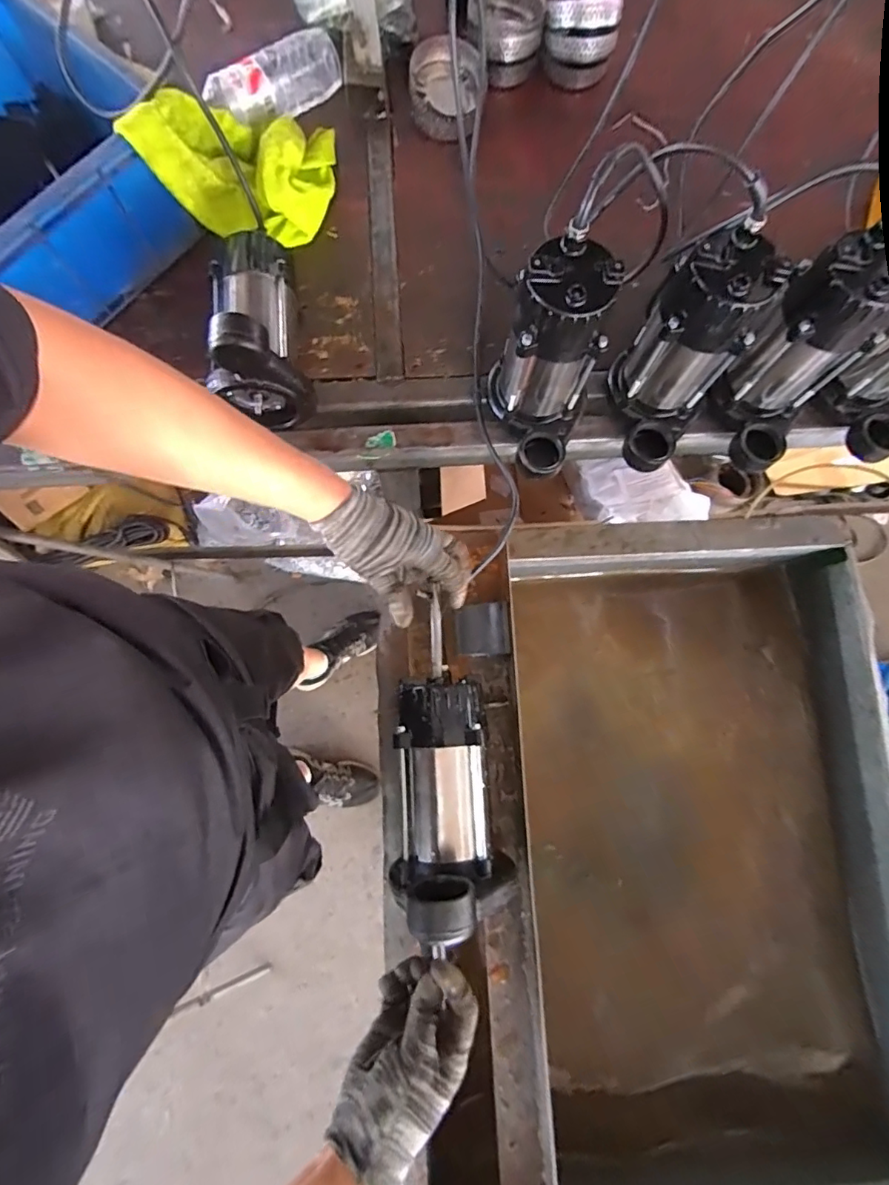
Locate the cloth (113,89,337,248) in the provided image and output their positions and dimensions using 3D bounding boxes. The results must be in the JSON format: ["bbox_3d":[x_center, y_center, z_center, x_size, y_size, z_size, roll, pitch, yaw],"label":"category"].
[{"bbox_3d":[-0.245,-0.546,0.608,0.191,0.151,0.171,0,80,-1],"label":"cloth"}]

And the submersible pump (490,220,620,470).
[{"bbox_3d":[0.115,-0.230,0.528,0.092,0.206,0.153,-14,80,-4],"label":"submersible pump"}]

